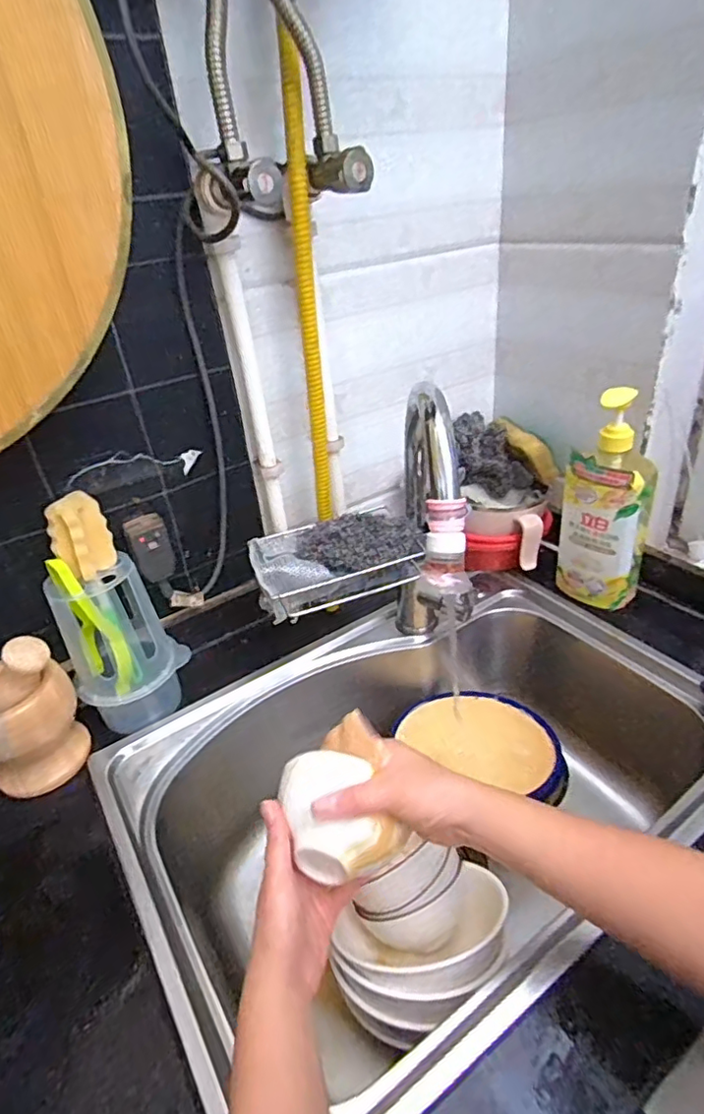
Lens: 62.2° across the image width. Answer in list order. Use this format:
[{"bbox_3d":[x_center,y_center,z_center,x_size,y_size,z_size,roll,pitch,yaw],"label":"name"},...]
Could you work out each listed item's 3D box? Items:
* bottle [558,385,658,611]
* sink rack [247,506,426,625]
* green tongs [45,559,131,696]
[{"bbox_3d":[0.302,-0.060,0.692,0.098,0.255,0.051,9,36,22],"label":"bottle"},{"bbox_3d":[-0.019,0.002,0.634,0.173,0.058,0.100,-15,34,-13],"label":"sink rack"},{"bbox_3d":[-0.259,0.072,0.593,0.036,0.150,0.038,-26,38,-27],"label":"green tongs"}]

